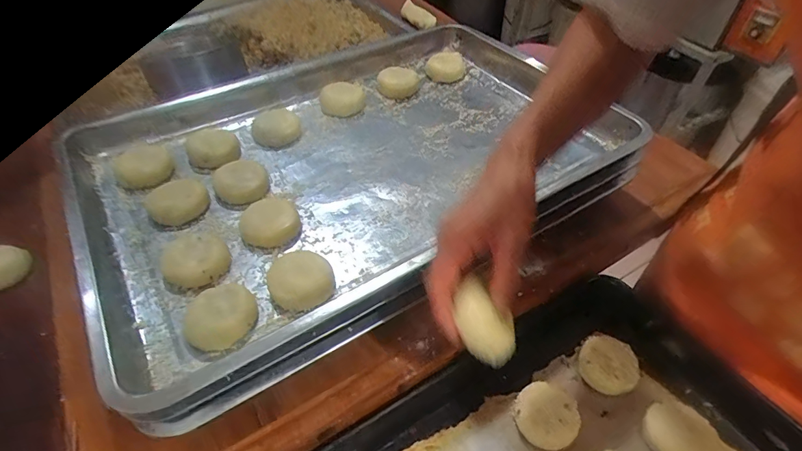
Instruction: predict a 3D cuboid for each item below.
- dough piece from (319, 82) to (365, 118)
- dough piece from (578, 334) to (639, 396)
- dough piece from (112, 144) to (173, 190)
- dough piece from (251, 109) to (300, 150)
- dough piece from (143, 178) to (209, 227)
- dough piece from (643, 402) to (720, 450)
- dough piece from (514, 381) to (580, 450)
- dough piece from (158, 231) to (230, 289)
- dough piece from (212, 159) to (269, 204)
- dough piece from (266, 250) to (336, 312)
[{"bbox_3d":[-0.088,-0.190,0.643,0.065,0.024,0.073,-4,47,-6],"label":"dough piece"},{"bbox_3d":[0.219,0.148,0.459,0.057,0.024,0.063,22,50,18],"label":"dough piece"},{"bbox_3d":[-0.308,-0.069,0.521,0.061,0.016,0.071,-26,53,-23],"label":"dough piece"},{"bbox_3d":[-0.170,-0.132,0.588,0.063,0.018,0.080,-12,49,-12],"label":"dough piece"},{"bbox_3d":[-0.248,-0.031,0.479,0.061,0.021,0.062,1,47,-1],"label":"dough piece"},{"bbox_3d":[0.265,0.200,0.415,0.051,0.018,0.059,-30,55,-26],"label":"dough piece"},{"bbox_3d":[0.140,0.186,0.424,0.057,0.024,0.059,1,47,-1],"label":"dough piece"},{"bbox_3d":[-0.203,0.028,0.423,0.059,0.017,0.070,-25,53,-23],"label":"dough piece"},{"bbox_3d":[-0.189,-0.058,0.507,0.060,0.023,0.071,-19,51,-18],"label":"dough piece"},{"bbox_3d":[-0.093,0.049,0.404,0.057,0.017,0.061,1,47,-1],"label":"dough piece"}]

